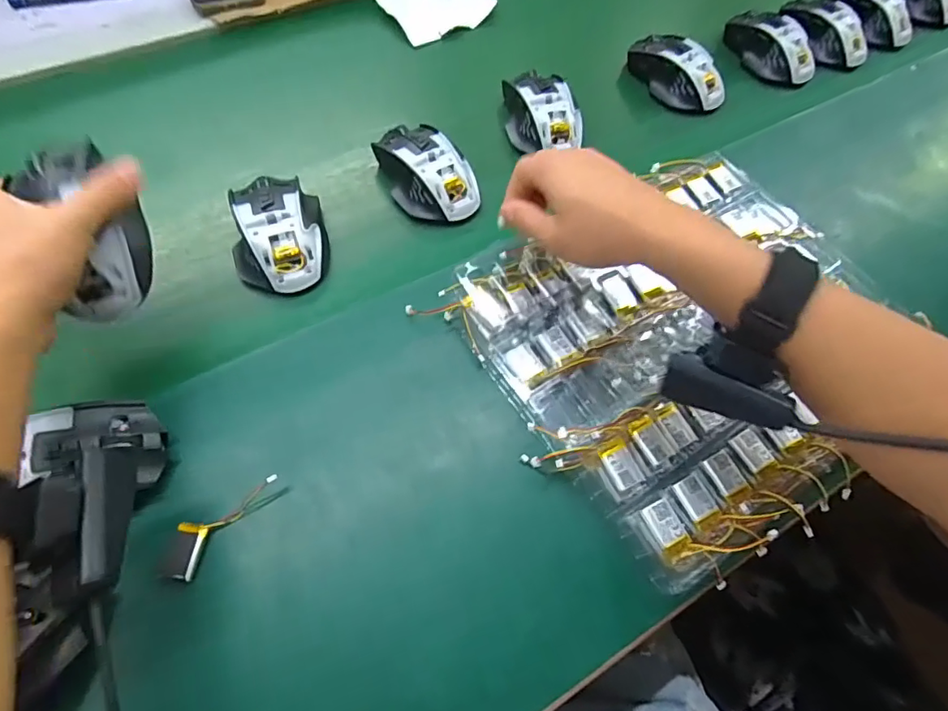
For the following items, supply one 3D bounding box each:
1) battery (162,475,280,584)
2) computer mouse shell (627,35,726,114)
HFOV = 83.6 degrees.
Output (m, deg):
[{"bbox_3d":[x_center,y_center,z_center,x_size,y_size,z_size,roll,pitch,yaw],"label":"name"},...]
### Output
[{"bbox_3d":[-0.165,0.104,0.338,0.025,0.012,0.080,31,66,11],"label":"battery"},{"bbox_3d":[0.223,-0.307,0.575,0.060,0.038,0.109,-36,70,-21],"label":"computer mouse shell"}]

